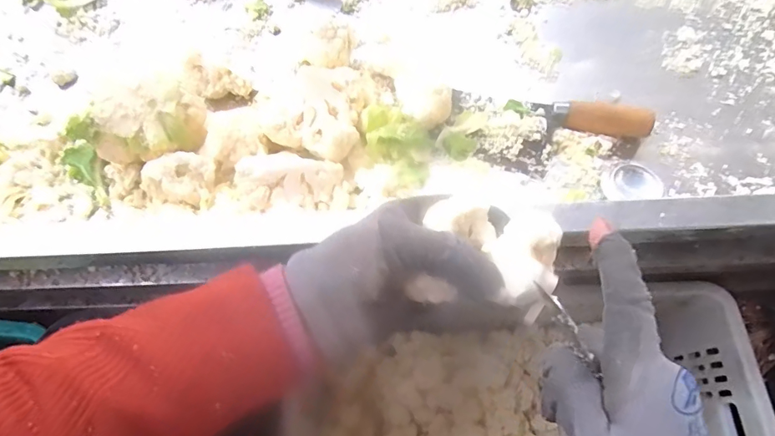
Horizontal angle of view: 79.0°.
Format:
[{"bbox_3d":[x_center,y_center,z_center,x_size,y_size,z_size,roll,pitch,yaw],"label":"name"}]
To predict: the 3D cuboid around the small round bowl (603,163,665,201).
[{"bbox_3d":[0.240,-0.034,0.466,0.051,0.018,0.044,-6,66,-3],"label":"small round bowl"}]

